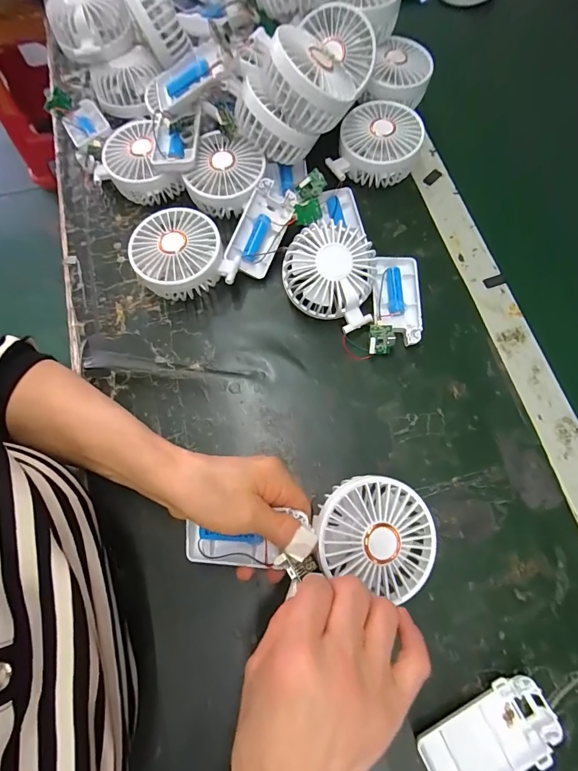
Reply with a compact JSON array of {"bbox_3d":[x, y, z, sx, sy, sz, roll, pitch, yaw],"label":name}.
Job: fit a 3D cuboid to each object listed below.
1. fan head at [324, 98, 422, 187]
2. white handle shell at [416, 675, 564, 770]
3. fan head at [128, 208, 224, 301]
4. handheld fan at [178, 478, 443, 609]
[{"bbox_3d":[0.096,-0.254,0.412,0.082,0.046,0.089,-1,72,2],"label":"fan head"},{"bbox_3d":[0.139,0.244,0.265,0.095,0.016,0.048,-24,72,-6],"label":"white handle shell"},{"bbox_3d":[-0.108,-0.126,0.376,0.083,0.045,0.082,-1,72,2],"label":"fan head"},{"bbox_3d":[0.013,0.115,0.273,0.178,0.037,0.078,-9,71,7],"label":"handheld fan"}]

